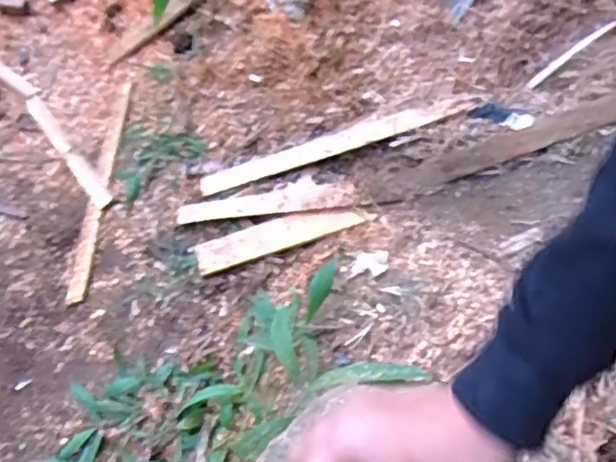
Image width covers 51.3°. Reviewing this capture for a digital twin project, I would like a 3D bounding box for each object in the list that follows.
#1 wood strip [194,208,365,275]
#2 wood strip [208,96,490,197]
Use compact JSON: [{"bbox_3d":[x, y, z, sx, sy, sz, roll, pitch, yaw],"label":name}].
[{"bbox_3d":[-0.041,0.004,0.830,0.214,0.009,0.043,-18,67,3],"label":"wood strip"},{"bbox_3d":[0.037,-0.122,0.883,0.385,0.012,0.035,-17,64,6],"label":"wood strip"}]

